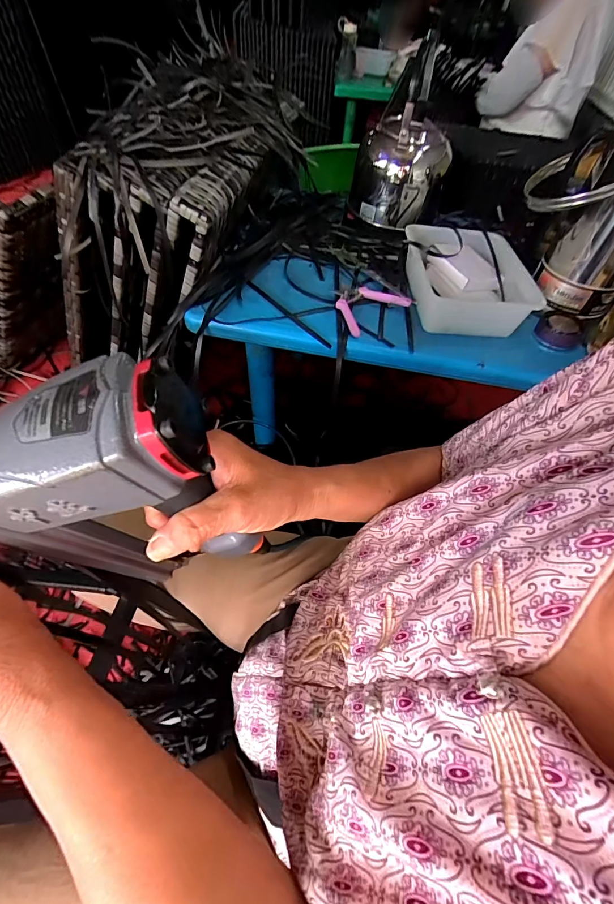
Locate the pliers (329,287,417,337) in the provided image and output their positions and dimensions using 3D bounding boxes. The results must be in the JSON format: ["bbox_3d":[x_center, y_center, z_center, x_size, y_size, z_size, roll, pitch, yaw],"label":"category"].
[{"bbox_3d":[0.104,-0.280,0.697,0.150,0.022,0.120,-34,65,-25],"label":"pliers"}]

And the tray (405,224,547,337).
[{"bbox_3d":[0.307,-0.327,0.710,0.217,0.069,0.250,1,55,-5],"label":"tray"}]

